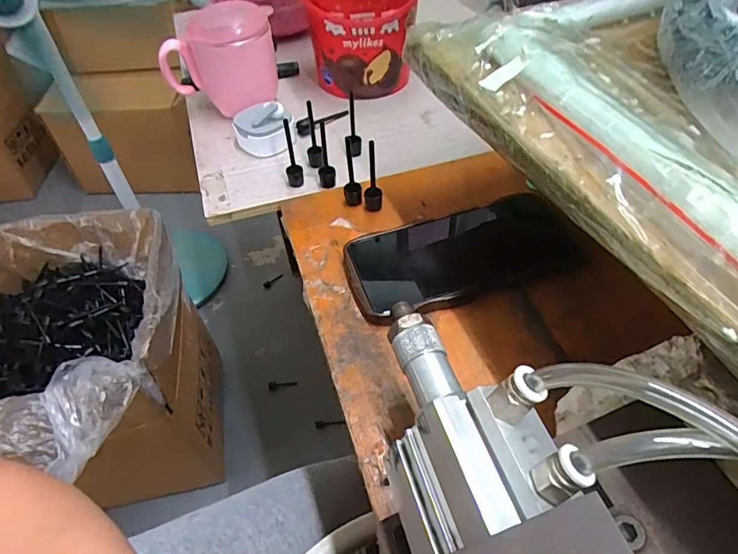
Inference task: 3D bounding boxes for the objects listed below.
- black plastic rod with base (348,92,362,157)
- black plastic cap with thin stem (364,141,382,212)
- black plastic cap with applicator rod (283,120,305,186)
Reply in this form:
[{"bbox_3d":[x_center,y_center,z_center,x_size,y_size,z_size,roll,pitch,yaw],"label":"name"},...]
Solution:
[{"bbox_3d":[-0.015,-0.140,0.445,0.012,0.059,0.019,-3,49,3],"label":"black plastic rod with base"},{"bbox_3d":[0.002,-0.079,0.383,0.014,0.062,0.014,-1,49,1],"label":"black plastic cap with thin stem"},{"bbox_3d":[-0.069,-0.108,0.417,0.014,0.067,0.016,-9,49,-5],"label":"black plastic cap with applicator rod"}]

